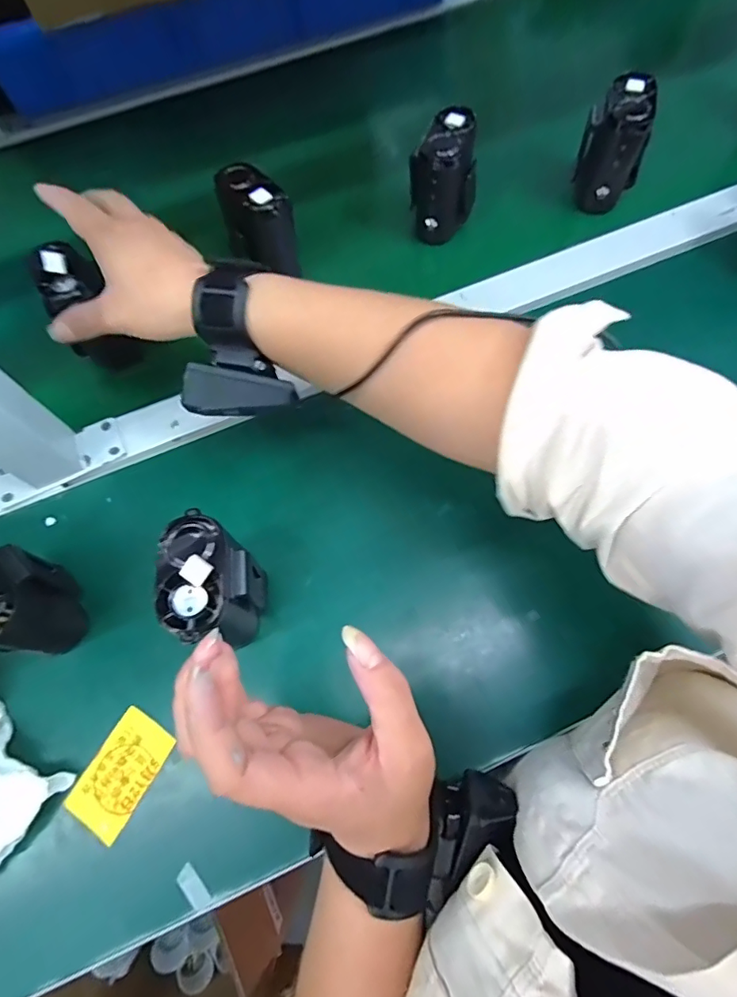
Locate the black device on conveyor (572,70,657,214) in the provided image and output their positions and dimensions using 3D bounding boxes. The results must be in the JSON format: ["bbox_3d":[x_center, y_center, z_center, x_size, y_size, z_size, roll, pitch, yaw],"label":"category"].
[{"bbox_3d":[0.220,-0.315,0.447,0.056,0.084,0.062,23,71,11],"label":"black device on conveyor"}]

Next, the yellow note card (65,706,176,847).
[{"bbox_3d":[-0.154,0.170,0.312,0.040,0.004,0.064,28,67,11],"label":"yellow note card"}]

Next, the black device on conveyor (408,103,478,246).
[{"bbox_3d":[0.066,-0.282,0.444,0.057,0.081,0.062,4,68,4],"label":"black device on conveyor"}]

